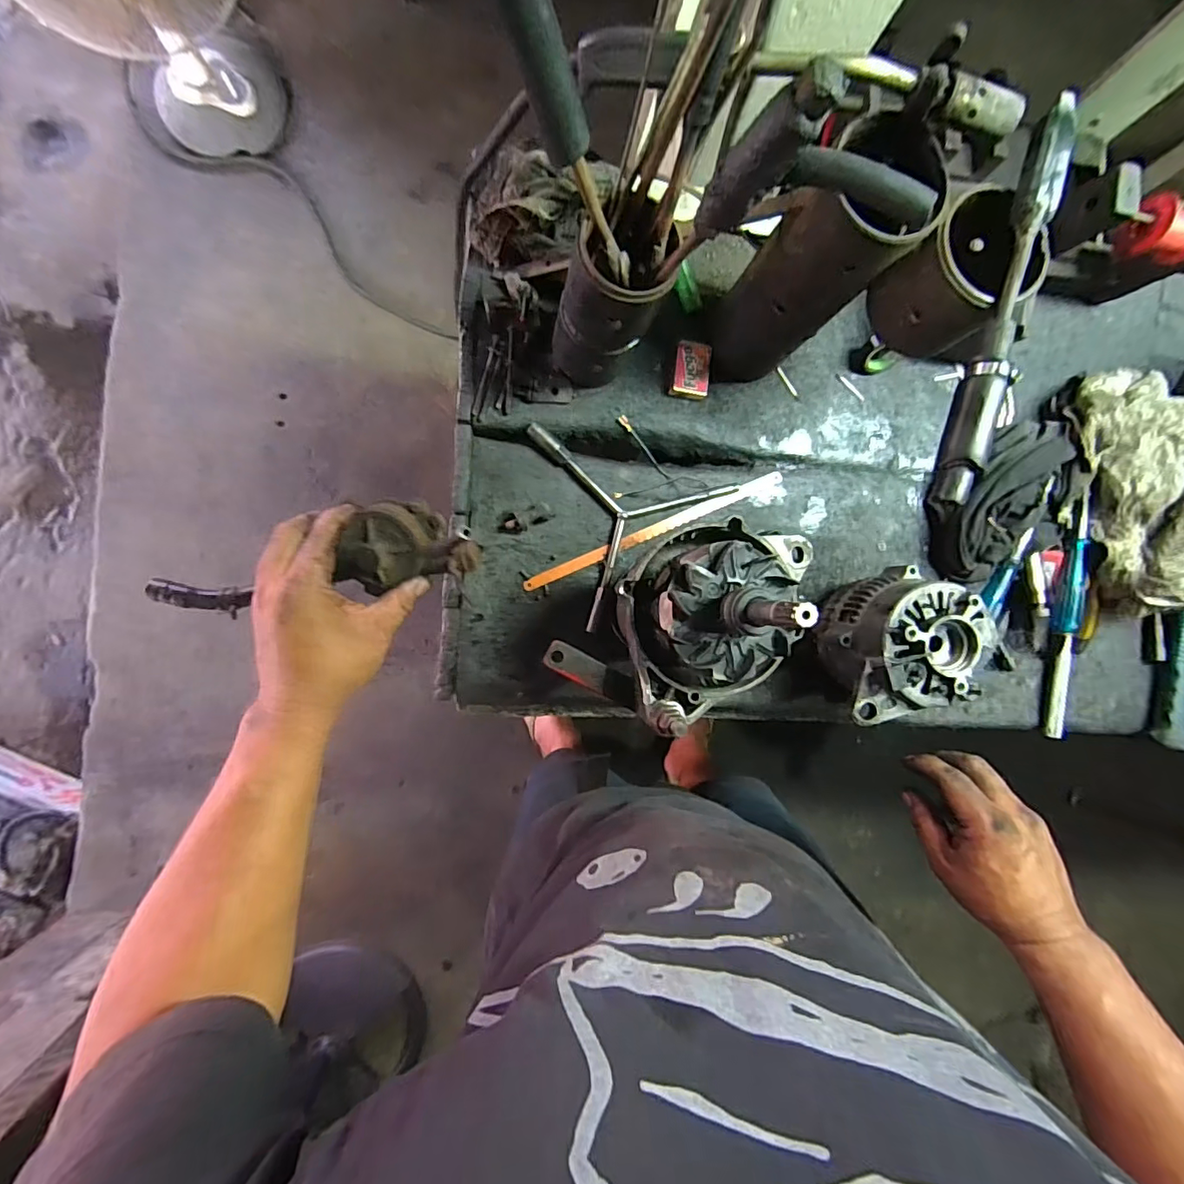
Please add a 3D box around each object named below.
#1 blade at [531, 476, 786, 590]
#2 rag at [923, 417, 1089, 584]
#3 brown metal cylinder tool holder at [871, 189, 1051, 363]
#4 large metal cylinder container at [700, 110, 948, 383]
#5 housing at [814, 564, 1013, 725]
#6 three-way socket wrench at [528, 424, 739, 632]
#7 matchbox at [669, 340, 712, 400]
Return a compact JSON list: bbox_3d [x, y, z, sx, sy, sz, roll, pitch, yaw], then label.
[{"bbox_3d":[0.070,-0.068,0.580,0.306,0.009,0.016,-24,92,-8],"label":"blade"},{"bbox_3d":[0.464,-0.103,0.598,0.159,0.071,0.146,-26,92,-8],"label":"rag"},{"bbox_3d":[0.279,-0.241,0.410,0.086,0.091,0.085,-38,94,-7],"label":"brown metal cylinder tool holder"},{"bbox_3d":[0.181,-0.274,0.466,0.092,0.225,0.084,0,89,-8],"label":"large metal cylinder container"},{"bbox_3d":[0.299,0.052,0.532,0.143,0.110,0.127,-21,92,-8],"label":"housing"},{"bbox_3d":[0.061,-0.089,0.570,0.201,0.029,0.215,-15,91,-8],"label":"three-way socket wrench"},{"bbox_3d":[0.107,-0.237,0.568,0.041,0.014,0.057,5,88,-8],"label":"matchbox"}]

